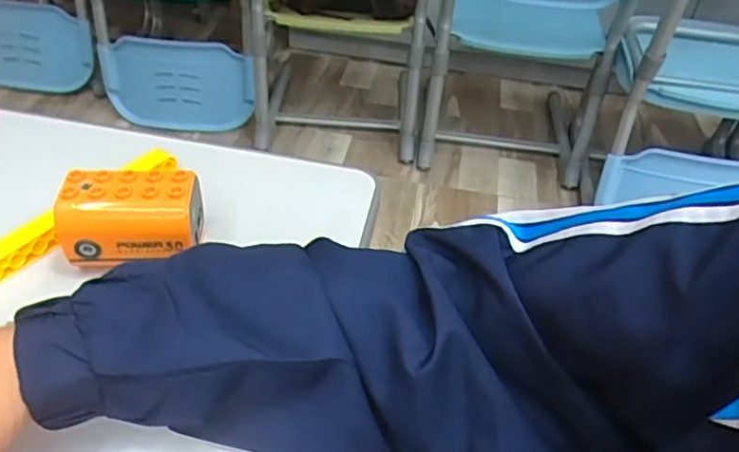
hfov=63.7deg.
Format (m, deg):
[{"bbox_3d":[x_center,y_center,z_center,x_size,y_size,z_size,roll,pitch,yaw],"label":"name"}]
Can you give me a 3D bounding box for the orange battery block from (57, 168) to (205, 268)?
[{"bbox_3d":[-0.152,-0.008,0.380,0.081,0.041,0.043,-1,43,-6],"label":"orange battery block"}]

